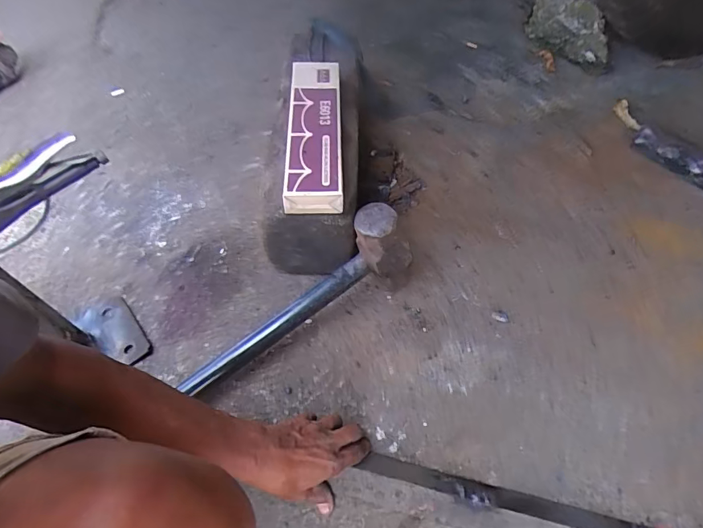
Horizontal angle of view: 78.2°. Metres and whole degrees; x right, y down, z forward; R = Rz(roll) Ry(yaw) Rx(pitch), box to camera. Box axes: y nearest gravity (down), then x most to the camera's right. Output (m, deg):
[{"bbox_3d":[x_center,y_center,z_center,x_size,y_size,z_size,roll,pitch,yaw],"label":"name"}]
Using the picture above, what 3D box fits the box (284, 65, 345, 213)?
[{"bbox_3d":[-0.058,-0.210,0.672,0.081,0.049,0.315,-2,53,0],"label":"box"}]

